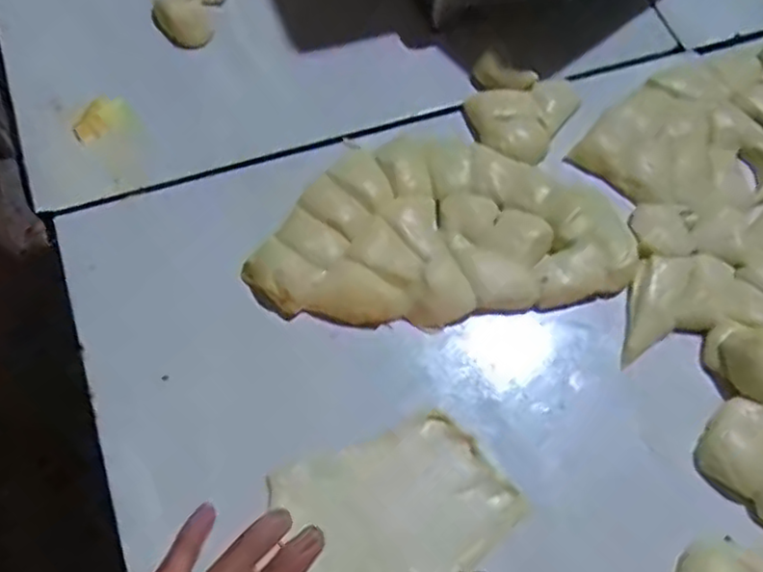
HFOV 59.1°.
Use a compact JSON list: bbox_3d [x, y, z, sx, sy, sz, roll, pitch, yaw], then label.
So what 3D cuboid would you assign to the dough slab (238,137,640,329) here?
[{"bbox_3d":[0.042,-0.038,0.437,0.237,0.019,0.125,2,67,-1],"label":"dough slab"}]

